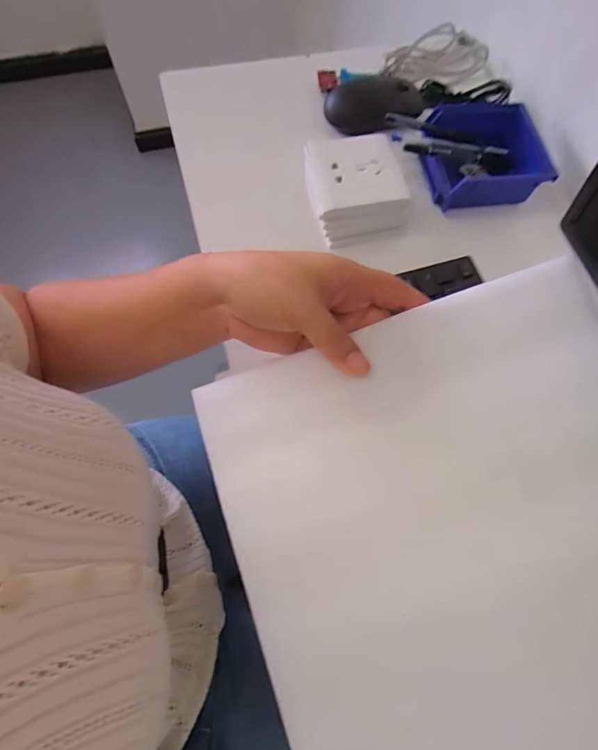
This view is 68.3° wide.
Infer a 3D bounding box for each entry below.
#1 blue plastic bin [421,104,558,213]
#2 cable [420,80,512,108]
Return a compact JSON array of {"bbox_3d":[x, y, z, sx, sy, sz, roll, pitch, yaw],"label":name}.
[{"bbox_3d":[0.196,-0.234,0.477,0.124,0.045,0.112,-3,68,-2],"label":"blue plastic bin"},{"bbox_3d":[0.197,-0.335,0.524,0.099,0.024,0.019,13,67,20],"label":"cable"}]

